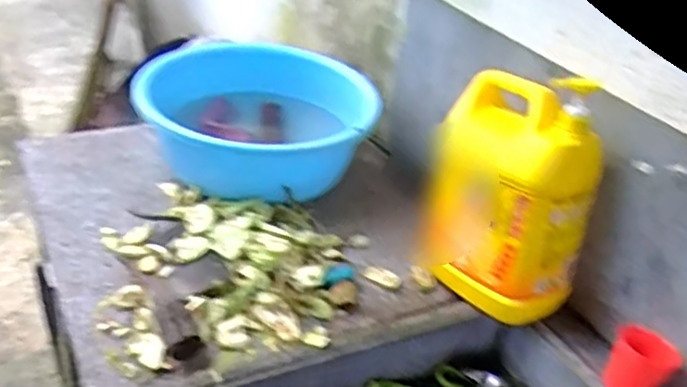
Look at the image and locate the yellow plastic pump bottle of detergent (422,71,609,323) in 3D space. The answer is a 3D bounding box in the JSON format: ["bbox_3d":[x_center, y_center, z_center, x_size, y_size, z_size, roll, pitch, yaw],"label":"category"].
[{"bbox_3d":[0.211,-0.004,0.873,0.129,0.273,0.207,-7,36,-21],"label":"yellow plastic pump bottle of detergent"}]

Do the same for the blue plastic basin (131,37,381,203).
[{"bbox_3d":[-0.147,-0.120,1.147,0.366,0.166,0.366,5,33,-3],"label":"blue plastic basin"}]

